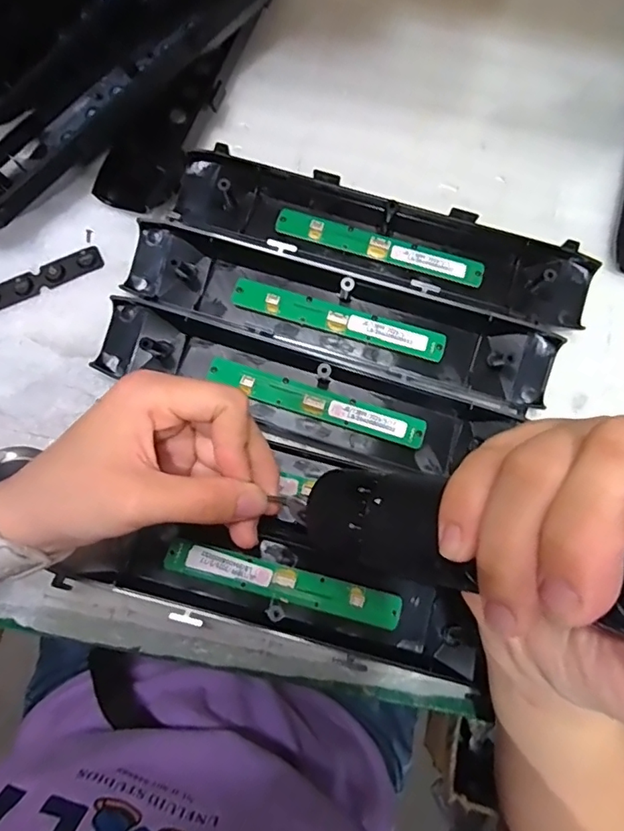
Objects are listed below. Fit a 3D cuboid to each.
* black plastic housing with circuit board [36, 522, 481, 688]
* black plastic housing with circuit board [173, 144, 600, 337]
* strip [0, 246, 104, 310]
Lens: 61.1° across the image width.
[{"bbox_3d":[-0.018,0.104,0.309,0.236,0.020,0.052,14,80,0],"label":"black plastic housing with circuit board"},{"bbox_3d":[0.048,-0.115,0.347,0.272,0.025,0.068,17,80,2],"label":"black plastic housing with circuit board"},{"bbox_3d":[-0.198,-0.080,0.342,0.125,0.006,0.016,-26,81,-5],"label":"strip"}]

